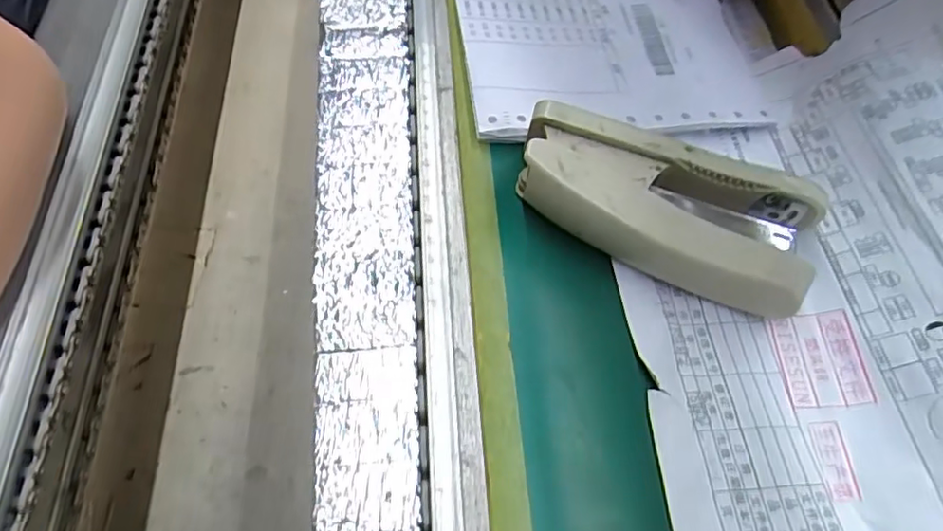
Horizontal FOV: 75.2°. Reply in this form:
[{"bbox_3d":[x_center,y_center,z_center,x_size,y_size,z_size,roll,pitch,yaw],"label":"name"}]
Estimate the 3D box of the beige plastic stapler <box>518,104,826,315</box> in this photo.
[{"bbox_3d":[0.075,-0.026,0.234,0.113,0.032,0.045,18,61,11],"label":"beige plastic stapler"}]

